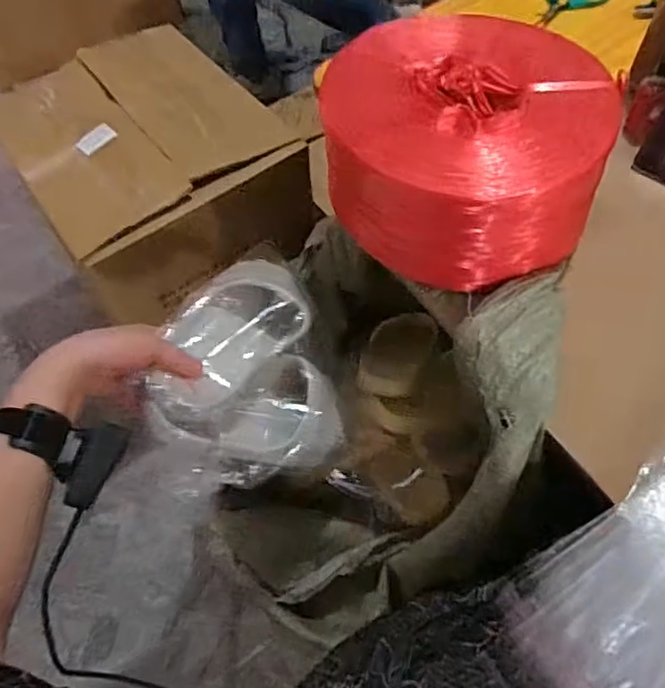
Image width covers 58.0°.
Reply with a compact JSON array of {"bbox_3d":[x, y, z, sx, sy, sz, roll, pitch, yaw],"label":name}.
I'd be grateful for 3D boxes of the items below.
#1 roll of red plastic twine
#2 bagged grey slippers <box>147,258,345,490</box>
[{"bbox_3d":[0.126,-0.191,0.599,0.262,0.145,0.241,2,57,6],"label":"roll of red plastic twine"},{"bbox_3d":[-0.089,0.021,0.625,0.155,0.155,0.225,-15,57,-5],"label":"bagged grey slippers"}]

